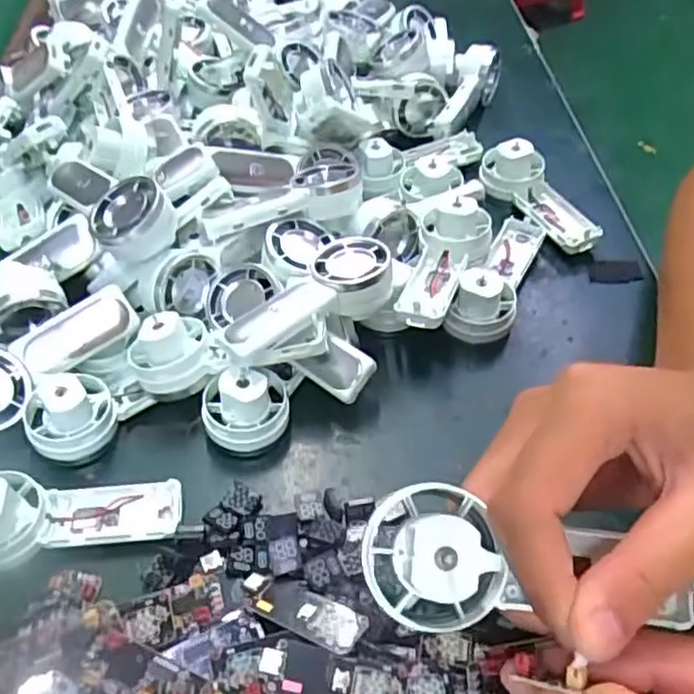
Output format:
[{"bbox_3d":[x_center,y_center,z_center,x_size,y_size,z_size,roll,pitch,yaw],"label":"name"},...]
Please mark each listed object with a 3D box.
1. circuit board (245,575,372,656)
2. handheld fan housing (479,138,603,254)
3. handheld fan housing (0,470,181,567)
[{"bbox_3d":[-0.018,0.101,0.267,0.052,0.007,0.018,14,53,28],"label":"circuit board"},{"bbox_3d":[0.114,-0.092,0.419,0.041,0.028,0.090,-18,52,-12],"label":"handheld fan housing"},{"bbox_3d":[-0.115,0.067,0.288,0.086,0.025,0.032,-10,50,-5],"label":"handheld fan housing"}]

